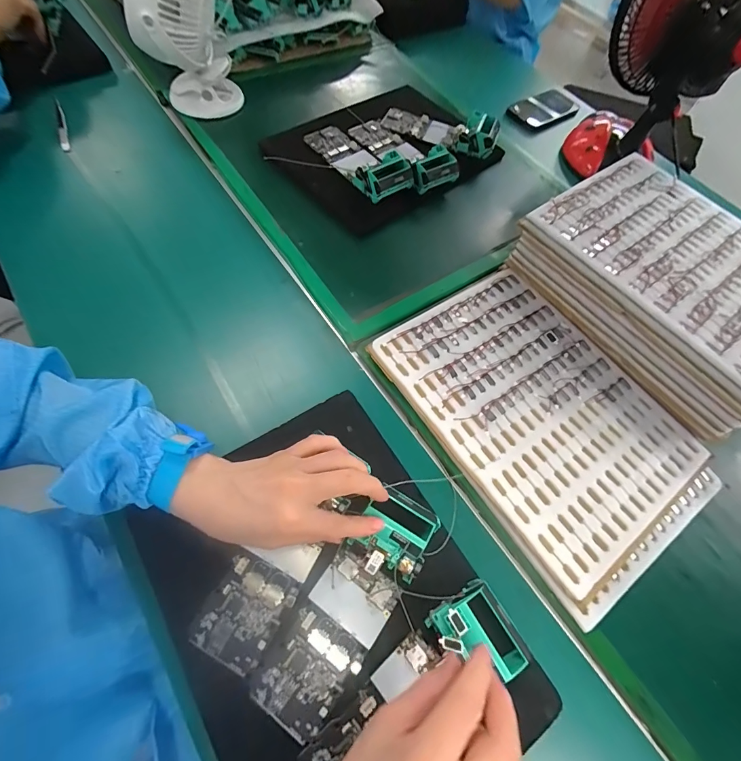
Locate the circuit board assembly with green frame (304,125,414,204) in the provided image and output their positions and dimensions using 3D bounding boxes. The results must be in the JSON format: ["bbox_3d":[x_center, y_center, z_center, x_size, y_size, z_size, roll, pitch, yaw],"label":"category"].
[{"bbox_3d":[-0.020,-0.340,0.573,0.072,0.033,0.178,-38,73,-22],"label":"circuit board assembly with green frame"}]

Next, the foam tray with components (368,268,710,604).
[{"bbox_3d":[0.186,0.023,0.428,0.237,0.020,0.316,-32,70,-20],"label":"foam tray with components"}]

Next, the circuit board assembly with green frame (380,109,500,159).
[{"bbox_3d":[0.117,-0.429,0.640,0.194,0.040,0.066,15,62,1],"label":"circuit board assembly with green frame"}]

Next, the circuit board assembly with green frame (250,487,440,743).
[{"bbox_3d":[-0.016,0.191,0.328,0.068,0.028,0.193,35,73,12],"label":"circuit board assembly with green frame"}]

